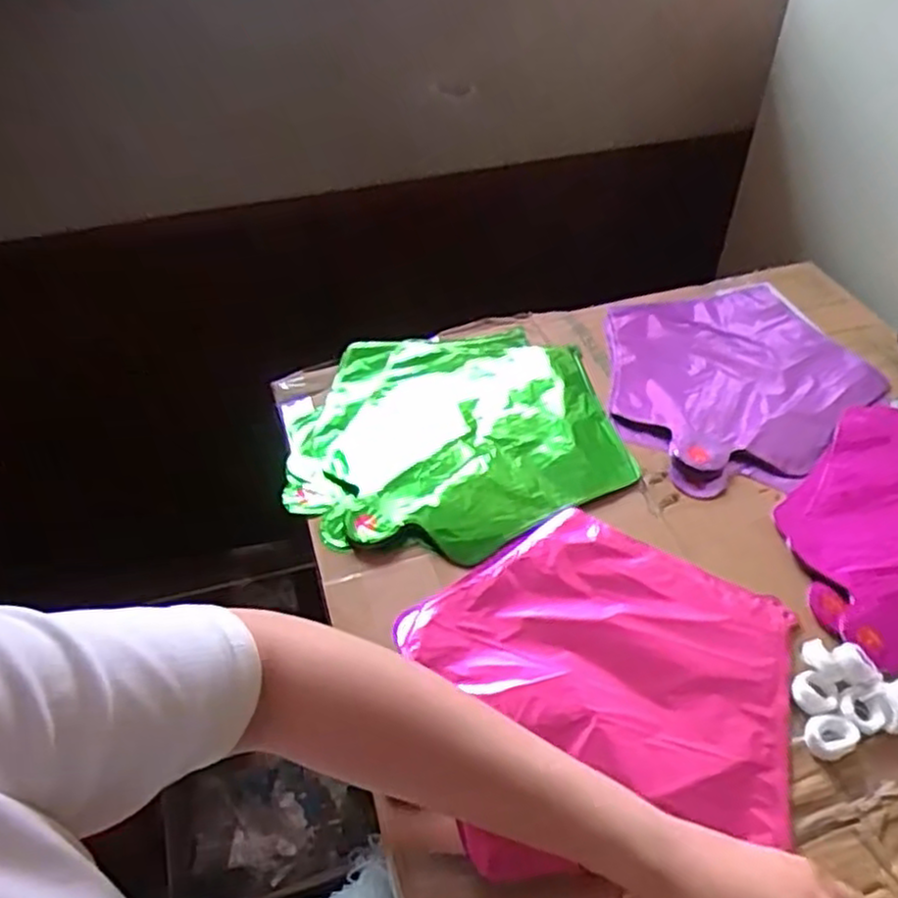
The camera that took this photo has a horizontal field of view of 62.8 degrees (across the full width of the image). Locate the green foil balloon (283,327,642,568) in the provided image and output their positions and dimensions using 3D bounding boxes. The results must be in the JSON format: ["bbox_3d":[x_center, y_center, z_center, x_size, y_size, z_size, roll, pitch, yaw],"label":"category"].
[{"bbox_3d":[0.002,-0.017,0.587,0.252,0.011,0.230,-7,47,-4],"label":"green foil balloon"}]

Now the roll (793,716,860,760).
[{"bbox_3d":[0.215,0.162,0.416,0.030,0.007,0.023,-21,50,-17],"label":"roll"}]

